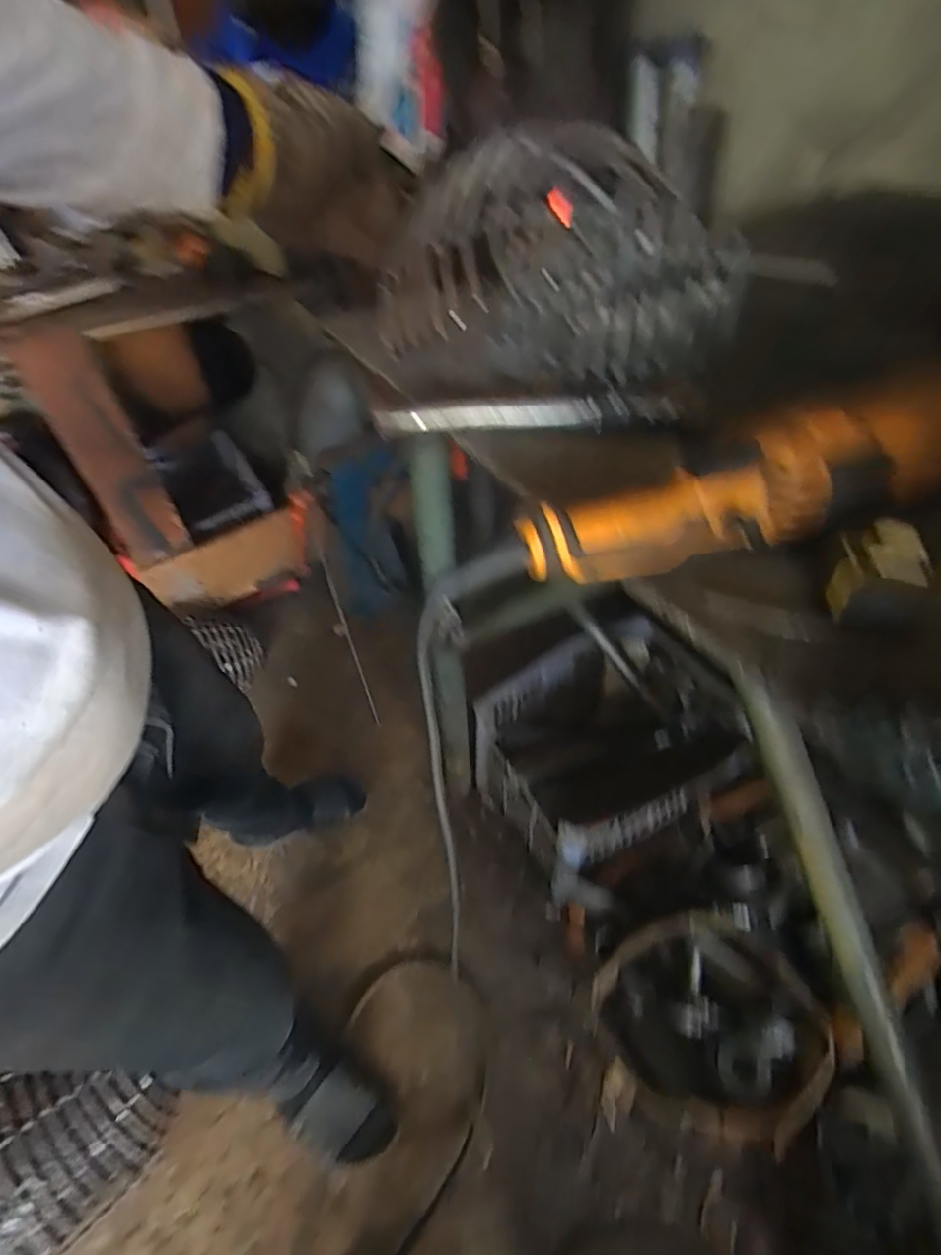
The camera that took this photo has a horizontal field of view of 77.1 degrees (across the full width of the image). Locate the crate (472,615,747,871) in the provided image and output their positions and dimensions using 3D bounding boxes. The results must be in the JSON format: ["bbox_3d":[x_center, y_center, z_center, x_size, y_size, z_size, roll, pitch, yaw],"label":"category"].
[{"bbox_3d":[0.253,0.216,1.085,0.437,0.231,0.353,-29,50,-20],"label":"crate"}]

